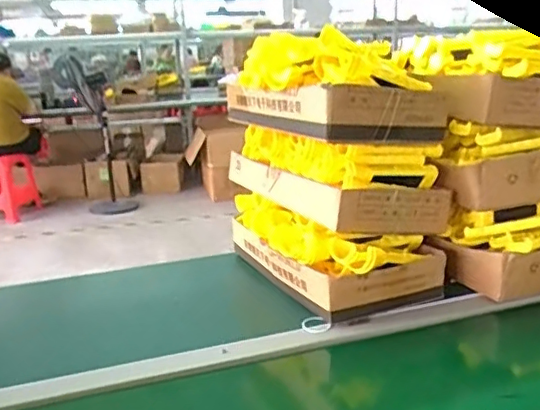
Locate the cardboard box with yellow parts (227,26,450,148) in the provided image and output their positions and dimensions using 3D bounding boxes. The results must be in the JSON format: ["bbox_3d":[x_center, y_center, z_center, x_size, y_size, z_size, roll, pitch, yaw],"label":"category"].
[{"bbox_3d":[0.089,-0.195,0.960,0.222,0.149,0.382,-9,17,-22],"label":"cardboard box with yellow parts"}]

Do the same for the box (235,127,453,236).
[{"bbox_3d":[0.091,-0.061,1.011,0.192,0.134,0.398,-11,18,-27],"label":"box"}]

